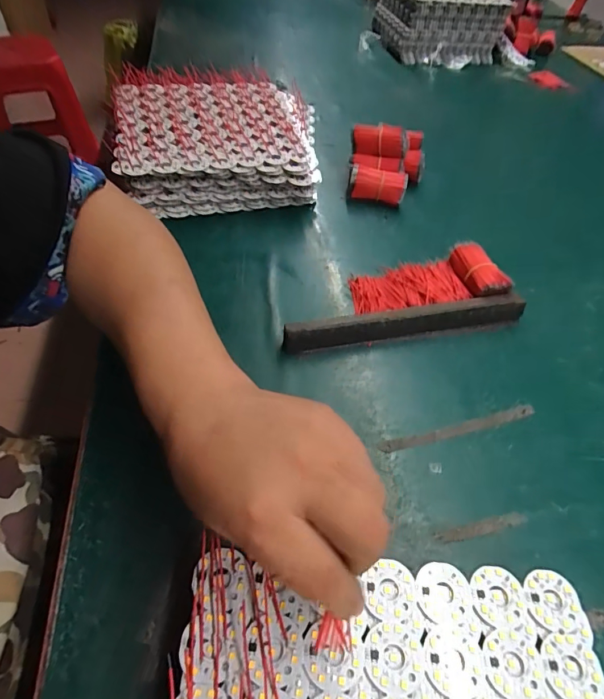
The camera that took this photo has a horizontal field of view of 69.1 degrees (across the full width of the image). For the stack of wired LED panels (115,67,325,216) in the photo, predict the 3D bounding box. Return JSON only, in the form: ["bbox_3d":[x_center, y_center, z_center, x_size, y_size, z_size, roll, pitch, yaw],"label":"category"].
[{"bbox_3d":[-0.105,-0.276,0.574,0.255,0.067,0.271,-8,51,-13],"label":"stack of wired LED panels"}]

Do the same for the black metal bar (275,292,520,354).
[{"bbox_3d":[0.098,-0.024,0.407,0.235,0.026,0.020,-8,51,-12],"label":"black metal bar"}]

